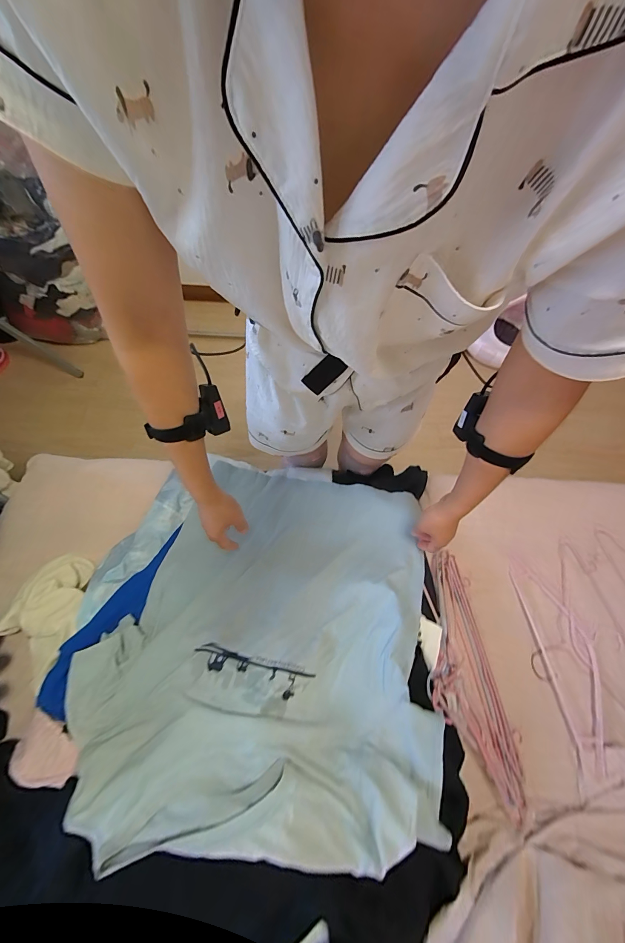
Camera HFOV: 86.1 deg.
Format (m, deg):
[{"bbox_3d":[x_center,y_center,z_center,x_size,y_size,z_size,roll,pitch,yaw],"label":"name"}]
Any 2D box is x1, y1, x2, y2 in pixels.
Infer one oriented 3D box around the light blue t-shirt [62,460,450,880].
[{"bbox_3d":[-0.086,0.235,0.619,0.570,0.167,0.576,4,64,1],"label":"light blue t-shirt"}]

